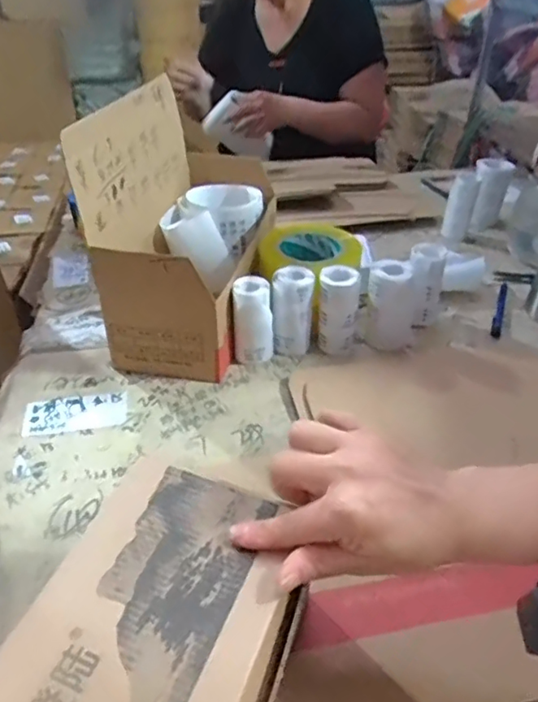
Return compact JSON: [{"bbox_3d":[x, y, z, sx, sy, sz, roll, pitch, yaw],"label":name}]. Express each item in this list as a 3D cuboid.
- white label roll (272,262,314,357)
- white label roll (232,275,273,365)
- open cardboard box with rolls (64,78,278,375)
[{"bbox_3d":[0.027,-0.049,0.644,0.041,0.088,0.038,0,36,0],"label":"white label roll"},{"bbox_3d":[-0.017,-0.033,0.630,0.041,0.093,0.032,2,36,3],"label":"white label roll"},{"bbox_3d":[-0.088,-0.170,0.681,0.147,0.235,0.319,4,36,6],"label":"open cardboard box with rolls"}]

